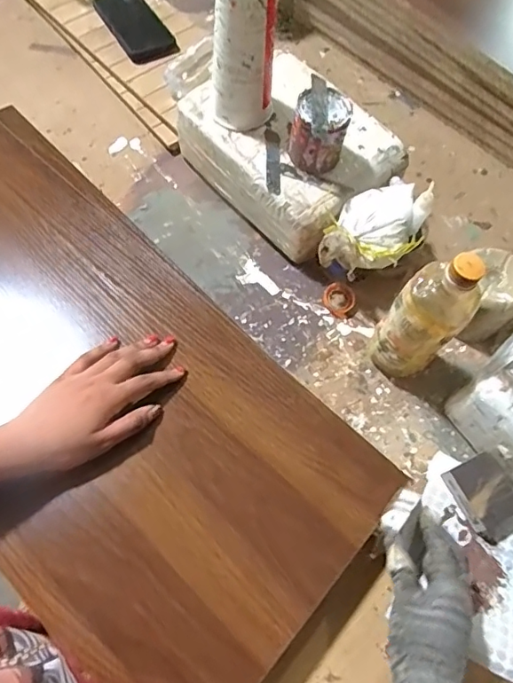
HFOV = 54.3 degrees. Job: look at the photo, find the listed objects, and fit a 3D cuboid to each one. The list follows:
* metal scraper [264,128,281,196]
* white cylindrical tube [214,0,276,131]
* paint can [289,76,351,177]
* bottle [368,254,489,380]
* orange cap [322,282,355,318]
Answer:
[{"bbox_3d":[0.021,-0.227,0.627,0.017,0.005,0.106,-2,66,1],"label":"metal scraper"},{"bbox_3d":[-0.015,-0.333,0.581,0.070,0.175,0.070,-2,68,-3],"label":"white cylindrical tube"},{"bbox_3d":[0.074,-0.251,0.593,0.067,0.074,0.073,12,68,3],"label":"paint can"},{"bbox_3d":[0.177,-0.021,0.541,0.062,0.204,0.071,-36,73,-15],"label":"bottle"},{"bbox_3d":[0.108,-0.055,0.651,0.041,0.010,0.042,1,68,-2],"label":"orange cap"}]

